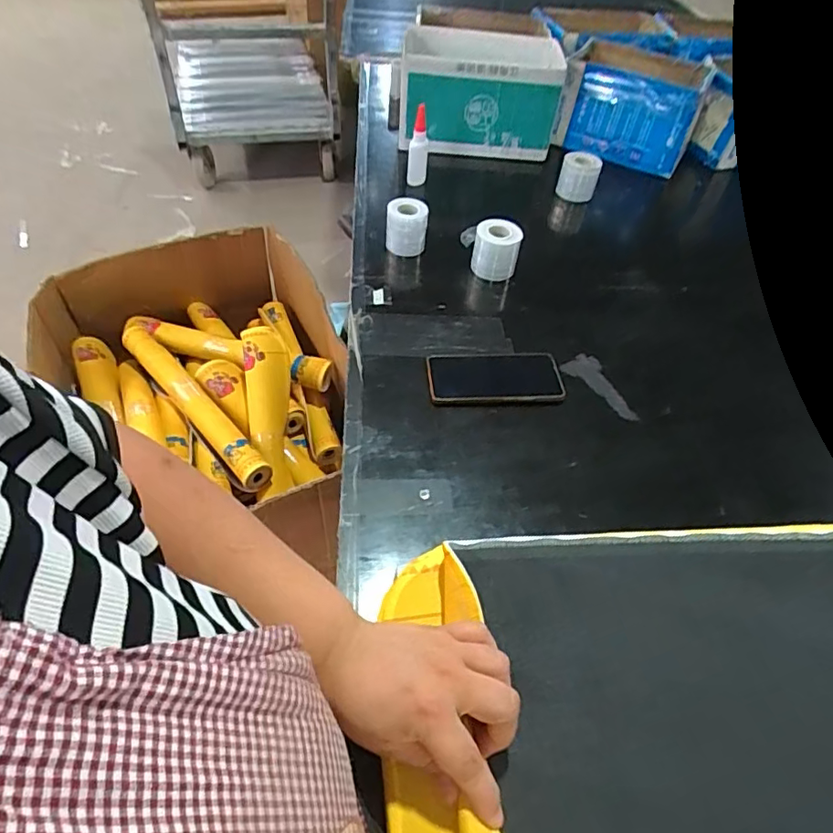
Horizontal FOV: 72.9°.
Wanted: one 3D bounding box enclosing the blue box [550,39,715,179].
[{"bbox_3d":[0.411,-0.596,1.083,0.248,0.143,0.210,21,51,11],"label":"blue box"}]

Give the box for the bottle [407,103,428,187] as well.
[{"bbox_3d":[0.004,-0.433,0.927,0.032,0.137,0.038,5,50,-2],"label":"bottle"}]

